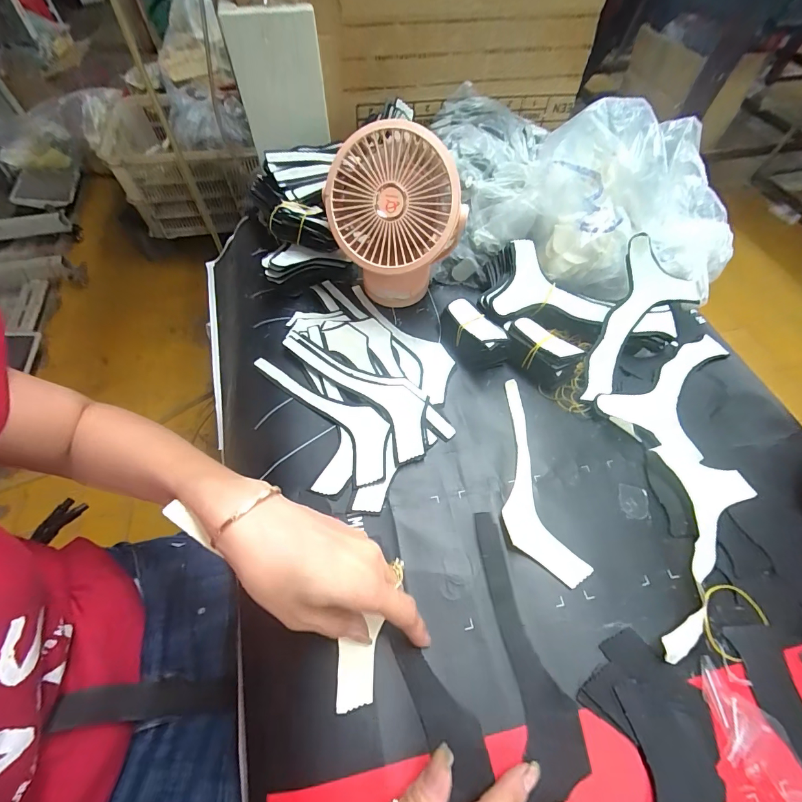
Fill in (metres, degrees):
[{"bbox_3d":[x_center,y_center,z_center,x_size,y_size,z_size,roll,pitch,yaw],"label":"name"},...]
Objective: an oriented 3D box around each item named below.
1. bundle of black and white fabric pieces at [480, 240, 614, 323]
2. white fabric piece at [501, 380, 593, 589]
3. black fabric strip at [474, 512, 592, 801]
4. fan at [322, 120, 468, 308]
[{"bbox_3d":[0.145,-0.107,0.417,0.130,0.051,0.086,40,81,5],"label":"bundle of black and white fabric pieces"},{"bbox_3d":[0.105,0.064,0.332,0.053,0.008,0.181,-8,59,-8],"label":"white fabric piece"},{"bbox_3d":[0.090,0.167,0.271,0.048,0.009,0.171,-2,59,-2],"label":"black fabric strip"},{"bbox_3d":[-0.008,-0.183,0.394,0.129,0.156,0.117,-9,59,-6],"label":"fan"}]

